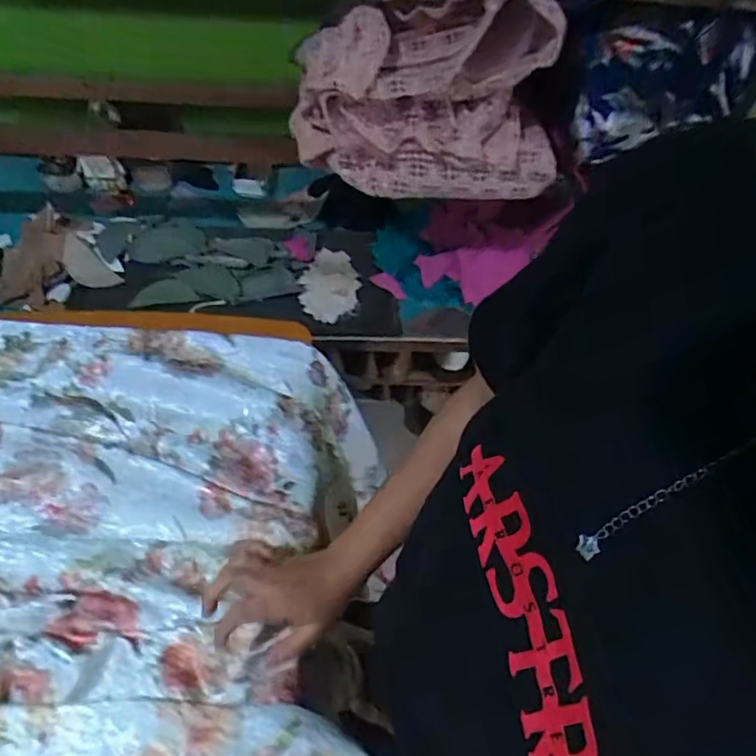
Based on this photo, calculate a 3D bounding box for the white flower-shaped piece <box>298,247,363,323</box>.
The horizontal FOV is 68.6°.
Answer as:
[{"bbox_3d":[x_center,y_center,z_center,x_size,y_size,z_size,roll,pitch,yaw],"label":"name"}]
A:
[{"bbox_3d":[-0.080,-0.162,0.952,0.098,0.020,0.166,8,54,1],"label":"white flower-shaped piece"}]

